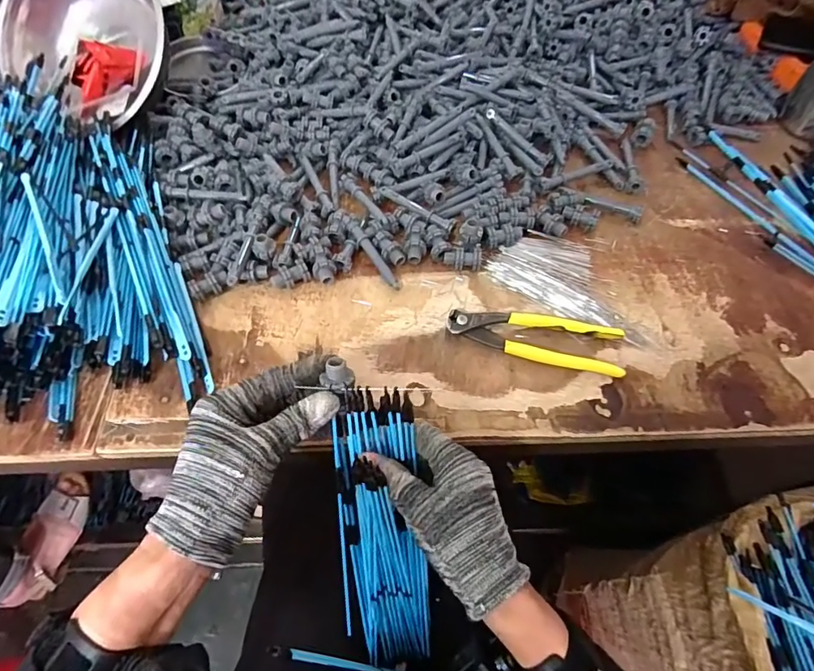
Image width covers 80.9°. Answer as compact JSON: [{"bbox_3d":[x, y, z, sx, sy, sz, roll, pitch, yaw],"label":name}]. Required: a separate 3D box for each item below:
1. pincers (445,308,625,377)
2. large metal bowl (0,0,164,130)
[{"bbox_3d":[0.120,0.001,0.454,0.161,0.013,0.048,12,62,8],"label":"pincers"},{"bbox_3d":[-0.365,-0.356,0.566,0.225,0.071,0.184,30,99,11],"label":"large metal bowl"}]

